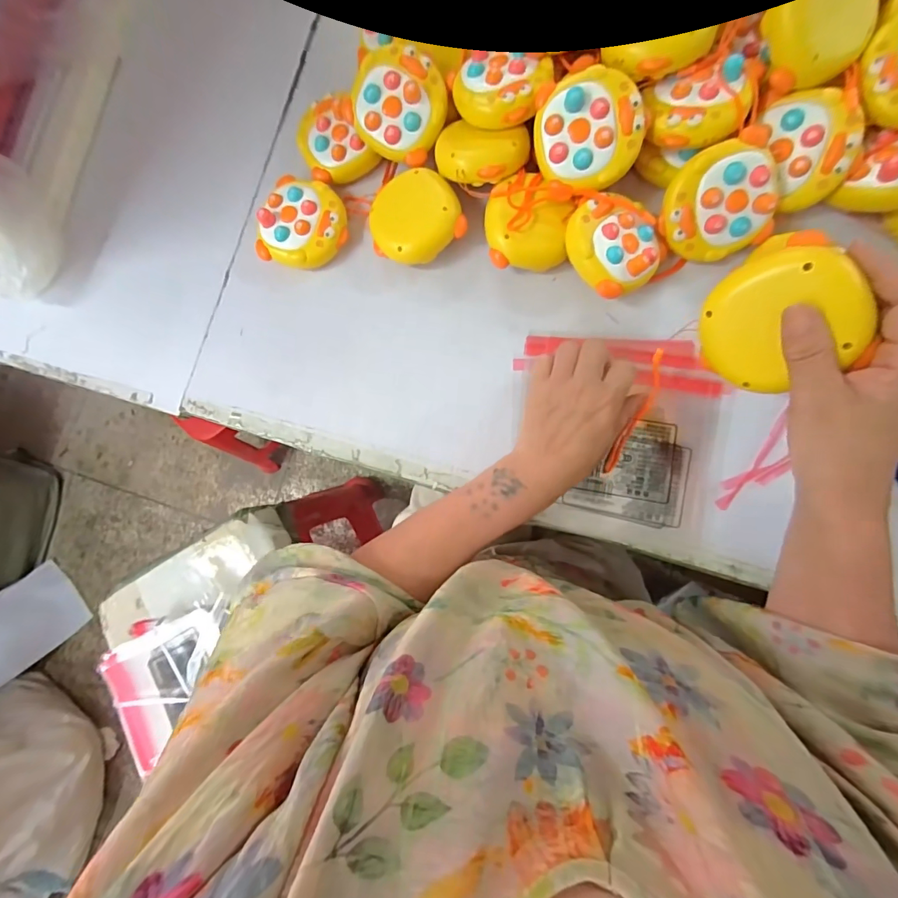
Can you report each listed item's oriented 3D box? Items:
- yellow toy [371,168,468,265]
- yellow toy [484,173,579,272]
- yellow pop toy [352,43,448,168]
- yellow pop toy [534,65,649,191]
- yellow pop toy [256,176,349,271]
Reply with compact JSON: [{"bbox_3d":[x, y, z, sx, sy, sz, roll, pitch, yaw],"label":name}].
[{"bbox_3d":[-0.031,-0.219,0.415,0.086,0.025,0.076,-11,83,6],"label":"yellow toy"},{"bbox_3d":[0.072,-0.203,0.396,0.075,0.040,0.077,3,84,7],"label":"yellow toy"},{"bbox_3d":[-0.047,-0.317,0.405,0.084,0.038,0.084,0,110,-1],"label":"yellow pop toy"},{"bbox_3d":[0.116,-0.264,0.365,0.084,0.037,0.082,17,112,1],"label":"yellow pop toy"},{"bbox_3d":[-0.141,-0.220,0.429,0.078,0.024,0.082,-1,84,7],"label":"yellow pop toy"}]

